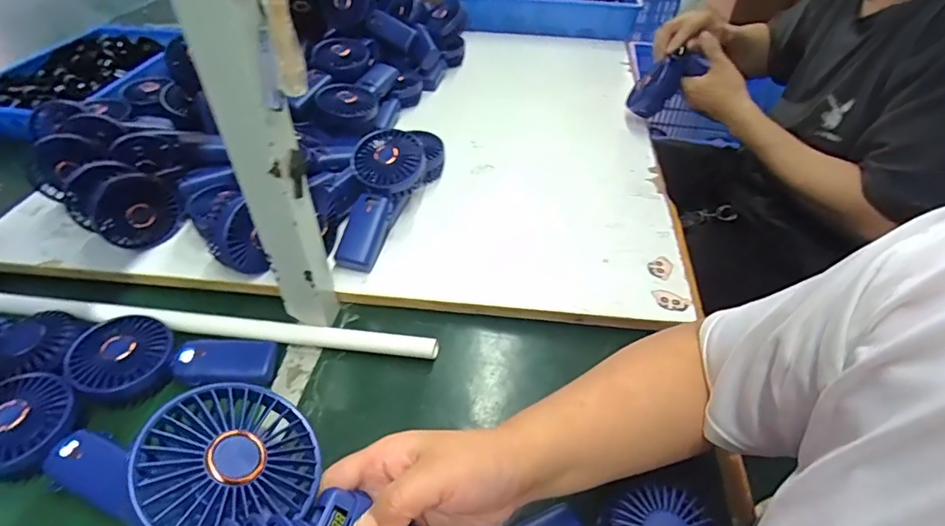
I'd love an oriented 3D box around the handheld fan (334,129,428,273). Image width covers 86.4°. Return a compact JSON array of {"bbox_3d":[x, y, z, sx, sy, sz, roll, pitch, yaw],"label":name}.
[{"bbox_3d":[-0.115,-0.081,0.599,0.082,0.030,0.186,12,71,13],"label":"handheld fan"}]

